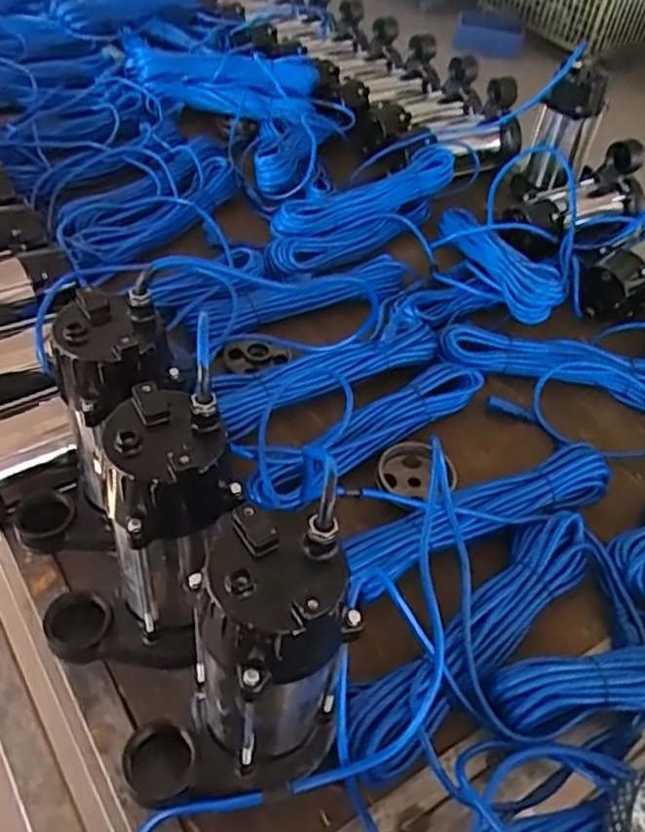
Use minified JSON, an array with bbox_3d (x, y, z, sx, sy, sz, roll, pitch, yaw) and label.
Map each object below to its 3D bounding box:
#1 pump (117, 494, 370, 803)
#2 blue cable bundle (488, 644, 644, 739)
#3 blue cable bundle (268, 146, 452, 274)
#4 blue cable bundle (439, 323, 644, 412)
[{"bbox_3d":[-0.059,0.179,0.456,0.149,0.230,0.098,-24,54,-27],"label":"pump"},{"bbox_3d":[0.310,0.228,0.616,0.334,0.028,0.058,-7,48,-14],"label":"blue cable bundle"},{"bbox_3d":[0.060,-0.342,1.117,0.404,0.067,0.128,-33,58,-32],"label":"blue cable bundle"},{"bbox_3d":[0.328,-0.069,0.927,0.338,0.036,0.074,11,46,4],"label":"blue cable bundle"}]

